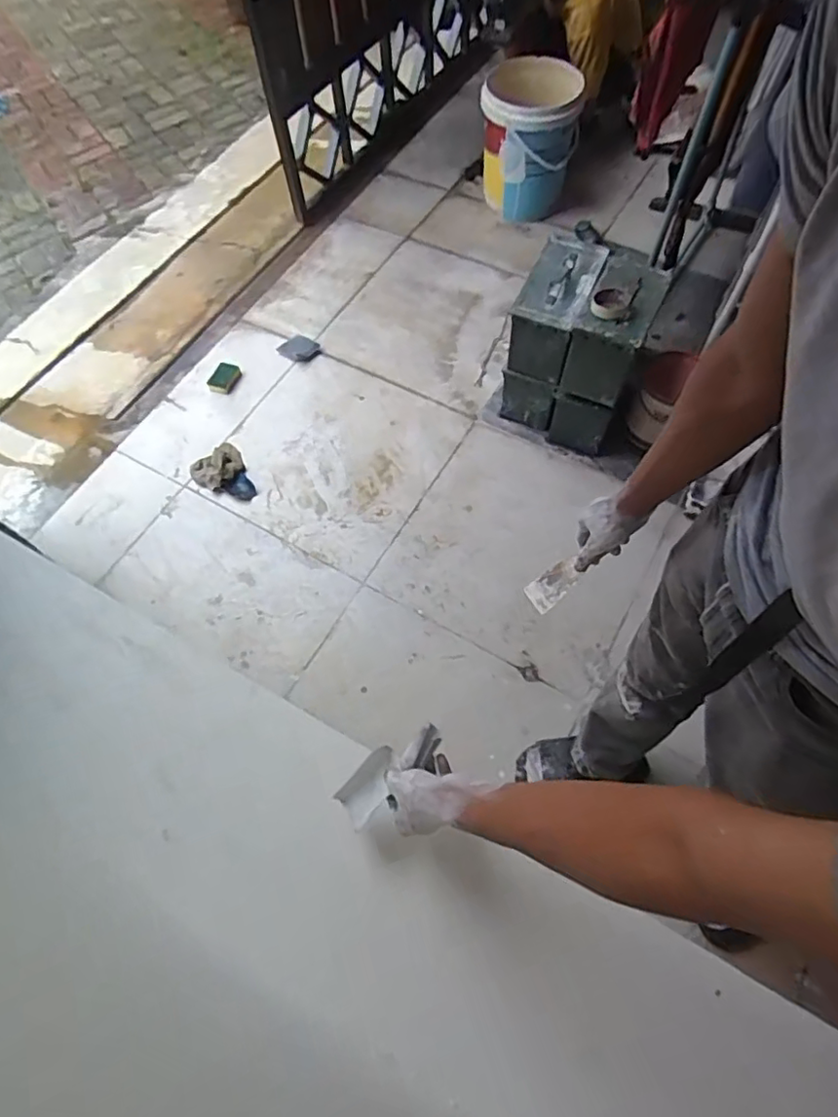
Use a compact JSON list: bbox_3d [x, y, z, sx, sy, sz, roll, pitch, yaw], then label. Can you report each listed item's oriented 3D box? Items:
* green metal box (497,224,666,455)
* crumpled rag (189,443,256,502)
[{"bbox_3d":[0.420,-0.560,1.576,0.333,0.402,0.354,24,66,13],"label":"green metal box"},{"bbox_3d":[-0.555,-0.235,1.661,0.143,0.036,0.201,-24,65,-10],"label":"crumpled rag"}]

